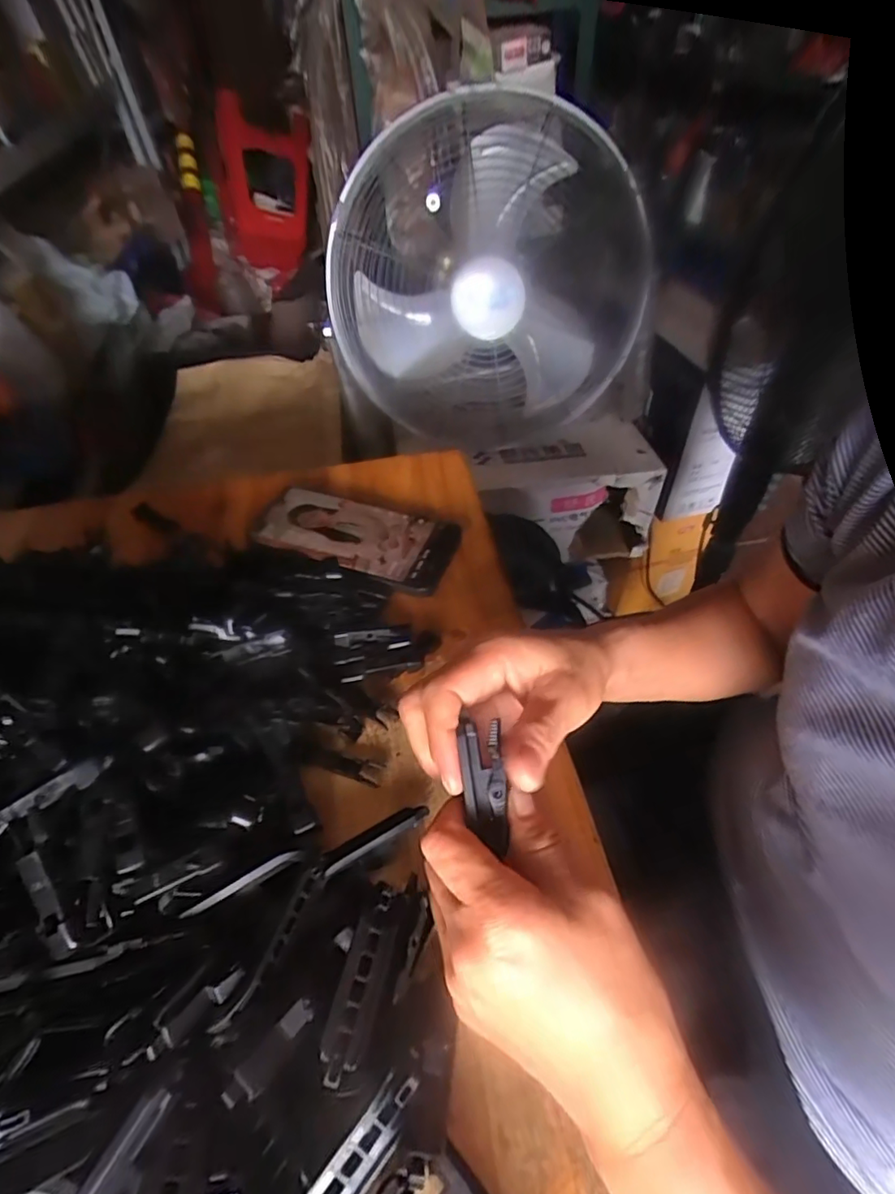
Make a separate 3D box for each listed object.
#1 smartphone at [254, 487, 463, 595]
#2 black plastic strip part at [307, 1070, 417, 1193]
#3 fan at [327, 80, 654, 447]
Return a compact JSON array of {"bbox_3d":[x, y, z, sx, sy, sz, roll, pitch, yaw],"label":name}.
[{"bbox_3d":[-0.074,-0.050,0.449,0.159,0.011,0.076,14,51,15],"label":"smartphone"},{"bbox_3d":[-0.037,0.208,0.200,0.015,0.017,0.068,33,58,28],"label":"black plastic strip part"},{"bbox_3d":[0.055,-0.433,0.782,0.398,0.403,0.166,-16,50,-10],"label":"fan"}]

